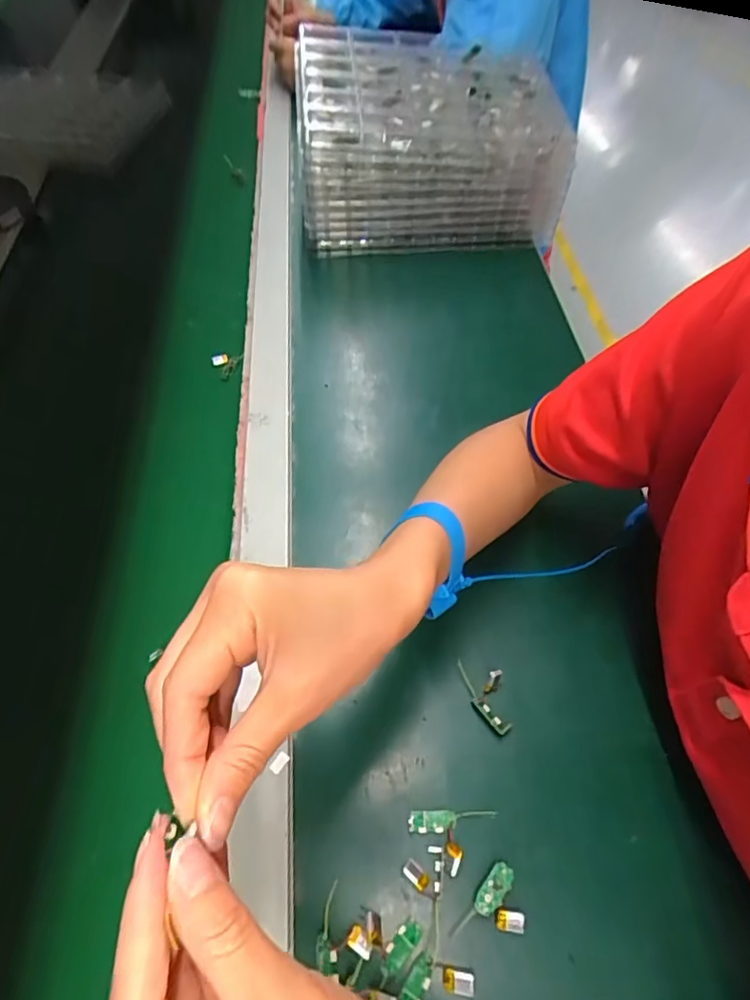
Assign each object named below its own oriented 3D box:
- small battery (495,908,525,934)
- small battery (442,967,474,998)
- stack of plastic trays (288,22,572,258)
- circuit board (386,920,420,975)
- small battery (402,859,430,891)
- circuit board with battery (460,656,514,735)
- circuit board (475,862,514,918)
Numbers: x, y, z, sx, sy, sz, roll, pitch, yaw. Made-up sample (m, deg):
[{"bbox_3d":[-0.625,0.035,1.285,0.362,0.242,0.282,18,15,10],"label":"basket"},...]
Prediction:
[{"bbox_3d":[0.075,0.231,0.303,0.016,0.004,0.010,9,56,6],"label":"small battery"},{"bbox_3d":[0.044,0.252,0.288,0.016,0.004,0.010,10,56,6],"label":"small battery"},{"bbox_3d":[0.062,-0.448,0.696,0.307,0.156,0.230,-4,55,-3],"label":"stack of plastic trays"},{"bbox_3d":[0.015,0.241,0.299,0.013,0.004,0.024,37,63,22],"label":"circuit board"},{"bbox_3d":[0.024,0.215,0.316,0.015,0.004,0.009,35,62,21],"label":"small battery"},{"bbox_3d":[0.077,0.129,0.369,0.024,0.009,0.051,-20,70,-10],"label":"circuit board with battery"},{"bbox_3d":[0.067,0.218,0.309,0.012,0.004,0.029,35,52,23],"label":"circuit board"}]

